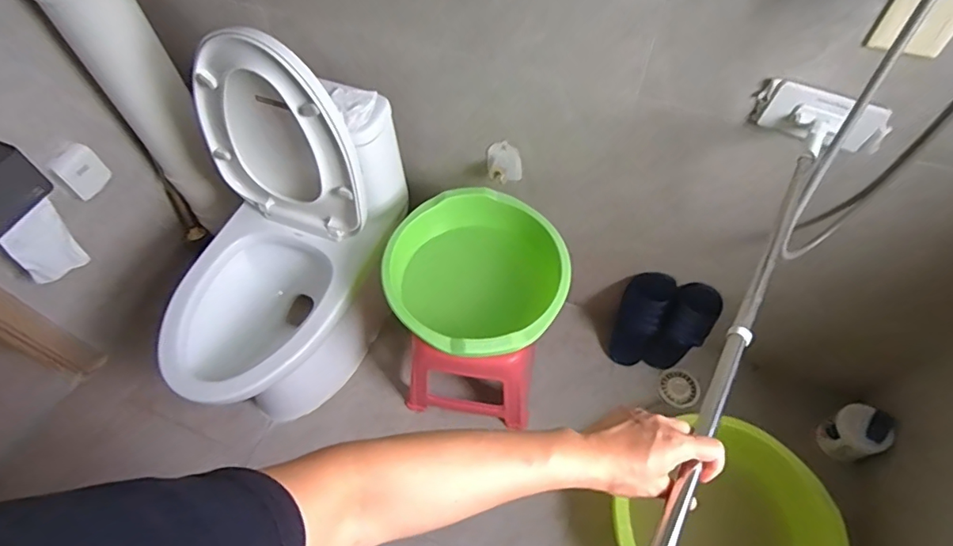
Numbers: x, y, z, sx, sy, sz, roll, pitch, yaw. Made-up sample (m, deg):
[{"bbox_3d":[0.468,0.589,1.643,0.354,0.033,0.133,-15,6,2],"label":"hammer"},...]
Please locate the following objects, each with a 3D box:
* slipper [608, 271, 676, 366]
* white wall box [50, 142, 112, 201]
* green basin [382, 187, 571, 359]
[{"bbox_3d":[0.430,0.135,1.406,0.108,0.307,0.063,26,33,16],"label":"slipper"},{"bbox_3d":[-0.941,-0.239,1.254,0.033,0.123,0.101,22,60,13],"label":"white wall box"},{"bbox_3d":[0.007,0.038,1.167,0.381,0.251,0.391,0,58,0],"label":"green basin"}]

